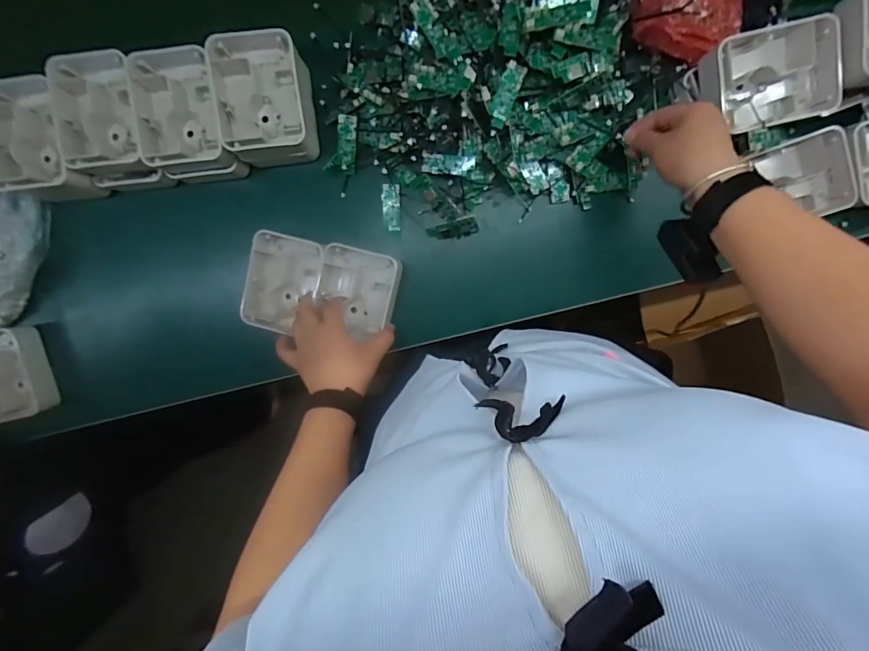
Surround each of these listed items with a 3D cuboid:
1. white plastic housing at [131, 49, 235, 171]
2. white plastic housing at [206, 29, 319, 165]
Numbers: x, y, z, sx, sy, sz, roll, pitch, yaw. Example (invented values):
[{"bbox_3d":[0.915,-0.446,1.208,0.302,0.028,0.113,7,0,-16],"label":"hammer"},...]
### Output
[{"bbox_3d":[-0.306,-0.260,0.529,0.106,0.044,0.136,-4,96,4],"label":"white plastic housing"},{"bbox_3d":[-0.205,-0.273,0.533,0.098,0.066,0.137,-5,96,4],"label":"white plastic housing"}]

